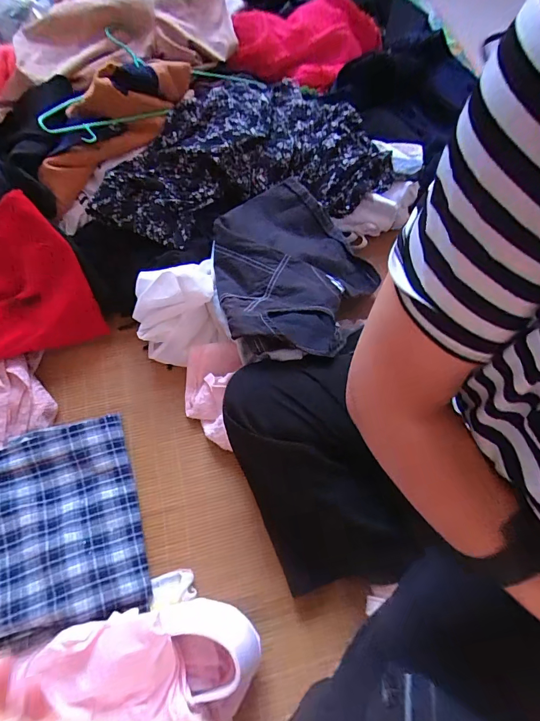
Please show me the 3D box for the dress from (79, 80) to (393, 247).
[{"bbox_3d":[-0.054,-0.372,0.689,0.535,0.097,0.291,-20,71,-10],"label":"dress"}]

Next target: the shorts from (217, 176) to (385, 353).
[{"bbox_3d":[0.031,-0.153,0.615,0.272,0.117,0.316,29,70,8],"label":"shorts"}]

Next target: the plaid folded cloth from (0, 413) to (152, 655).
[{"bbox_3d":[-0.309,0.226,0.527,0.238,0.051,0.266,-17,71,-9],"label":"plaid folded cloth"}]

